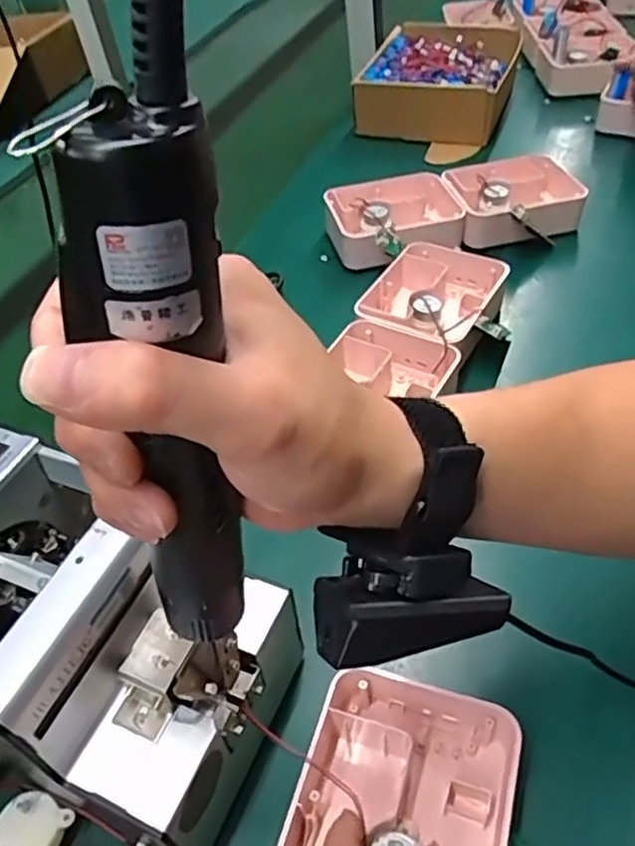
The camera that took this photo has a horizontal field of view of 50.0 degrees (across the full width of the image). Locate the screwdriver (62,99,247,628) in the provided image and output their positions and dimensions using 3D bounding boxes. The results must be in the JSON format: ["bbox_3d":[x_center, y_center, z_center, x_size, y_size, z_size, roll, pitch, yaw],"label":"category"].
[{"bbox_3d":[-0.043,0.002,0.217,0.033,0.193,0.042,33,54,26],"label":"screwdriver"}]

